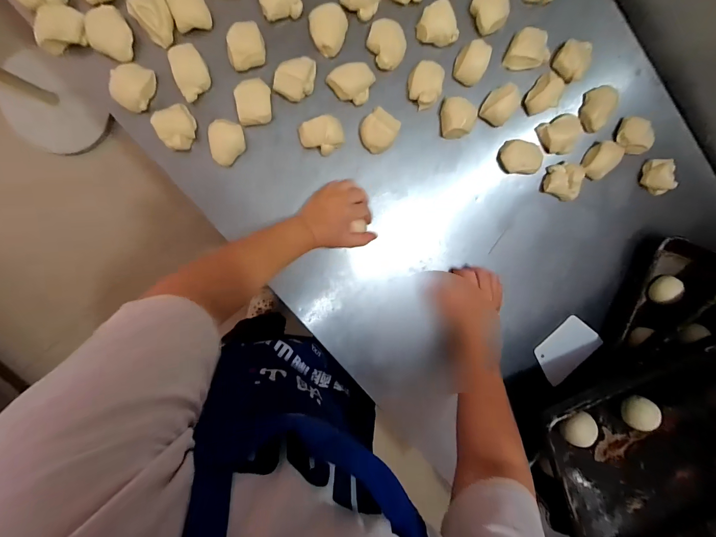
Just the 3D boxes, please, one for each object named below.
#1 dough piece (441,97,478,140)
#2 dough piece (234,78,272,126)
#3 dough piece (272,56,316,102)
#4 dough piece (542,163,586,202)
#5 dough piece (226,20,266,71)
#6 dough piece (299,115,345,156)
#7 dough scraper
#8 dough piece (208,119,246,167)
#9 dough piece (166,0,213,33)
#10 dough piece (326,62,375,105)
[{"bbox_3d":[0.171,-0.254,0.560,0.060,0.029,0.063,-7,95,-8],"label":"dough piece"},{"bbox_3d":[-0.162,-0.259,0.519,0.050,0.023,0.066,-3,94,-8],"label":"dough piece"},{"bbox_3d":[-0.099,-0.300,0.526,0.059,0.026,0.064,-1,94,-9],"label":"dough piece"},{"bbox_3d":[0.365,-0.156,0.589,0.054,0.034,0.060,13,92,-9],"label":"dough piece"},{"bbox_3d":[-0.172,-0.340,0.513,0.056,0.029,0.057,-16,96,-7],"label":"dough piece"},{"bbox_3d":[-0.057,-0.213,0.538,0.067,0.029,0.053,-24,97,-6],"label":"dough piece"},{"bbox_3d":[0.407,0.155,0.648,0.126,0.011,0.093,-37,98,1],"label":"dough scraper"},{"bbox_3d":[-0.204,-0.196,0.523,0.051,0.024,0.064,-6,95,-8],"label":"dough piece"},{"bbox_3d":[-0.255,-0.394,0.498,0.050,0.029,0.064,-20,97,-7],"label":"dough piece"},{"bbox_3d":[-0.012,-0.298,0.533,0.069,0.028,0.055,19,91,-10],"label":"dough piece"}]

